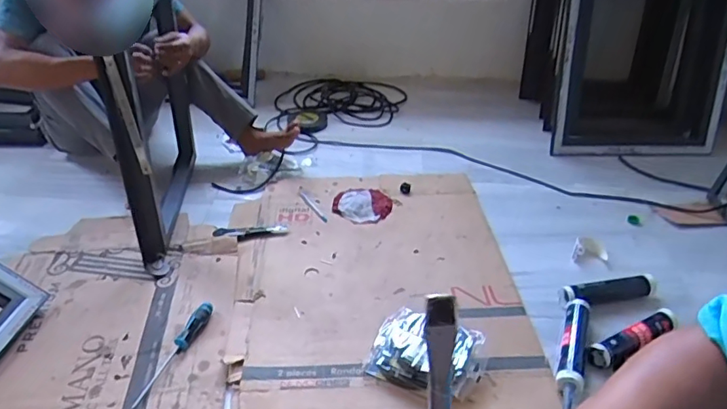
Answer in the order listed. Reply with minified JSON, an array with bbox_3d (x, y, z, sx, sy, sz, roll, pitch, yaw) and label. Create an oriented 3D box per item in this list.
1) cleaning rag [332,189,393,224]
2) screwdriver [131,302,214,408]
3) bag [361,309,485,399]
[{"bbox_3d":[-0.003,-0.005,1.444,0.161,0.031,0.158,1,35,-1],"label":"cleaning rag"},{"bbox_3d":[-0.369,0.288,1.022,0.032,0.033,0.248,12,39,14],"label":"screwdriver"},{"bbox_3d":[0.125,0.286,1.007,0.211,0.052,0.164,17,38,22],"label":"bag"}]

